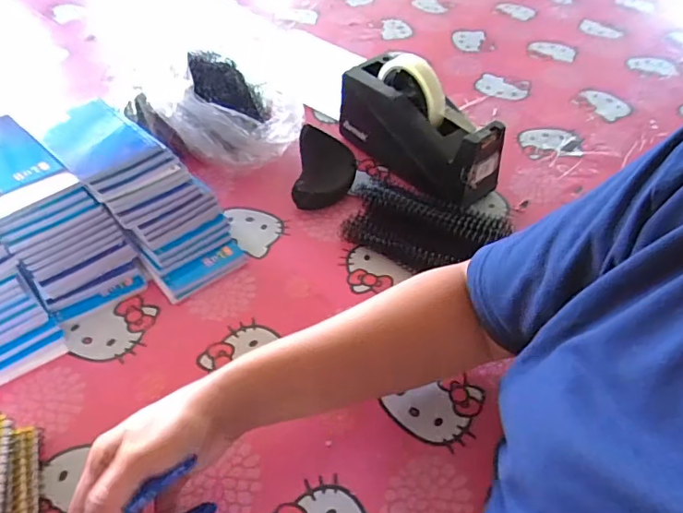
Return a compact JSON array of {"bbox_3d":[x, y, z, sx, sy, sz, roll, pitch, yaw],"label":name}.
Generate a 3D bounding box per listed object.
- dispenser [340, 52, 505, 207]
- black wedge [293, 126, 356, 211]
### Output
[{"bbox_3d":[0.086,-0.152,0.594,0.077,0.114,0.201,-33,56,-29],"label":"dispenser"},{"bbox_3d":[-0.018,-0.099,0.588,0.066,0.048,0.092,5,47,2],"label":"black wedge"}]

